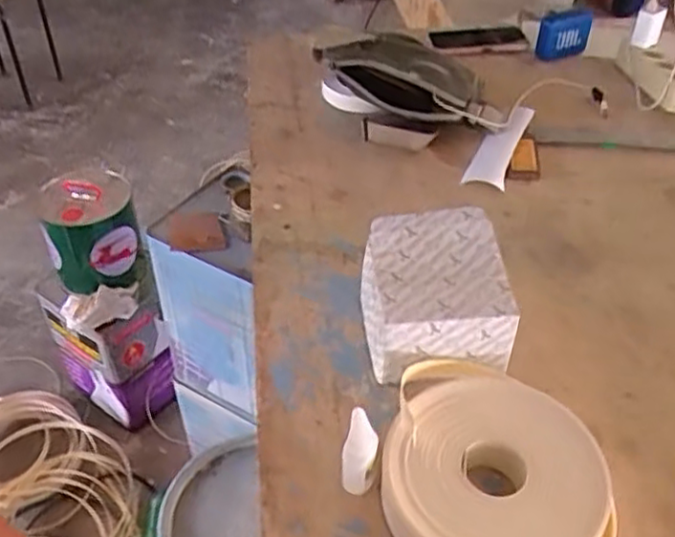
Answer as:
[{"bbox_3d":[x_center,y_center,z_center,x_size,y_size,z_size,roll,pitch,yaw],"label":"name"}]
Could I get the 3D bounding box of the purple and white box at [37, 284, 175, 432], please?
[{"bbox_3d":[-0.518,0.167,1.575,0.229,0.353,0.163,33,51,31],"label":"purple and white box"}]

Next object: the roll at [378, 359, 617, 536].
[{"bbox_3d":[0.125,0.166,0.581,0.175,0.053,0.202,3,42,3],"label":"roll"}]

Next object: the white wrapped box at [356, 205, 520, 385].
[{"bbox_3d":[0.093,0.029,0.691,0.128,0.108,0.145,-4,42,-5],"label":"white wrapped box"}]

